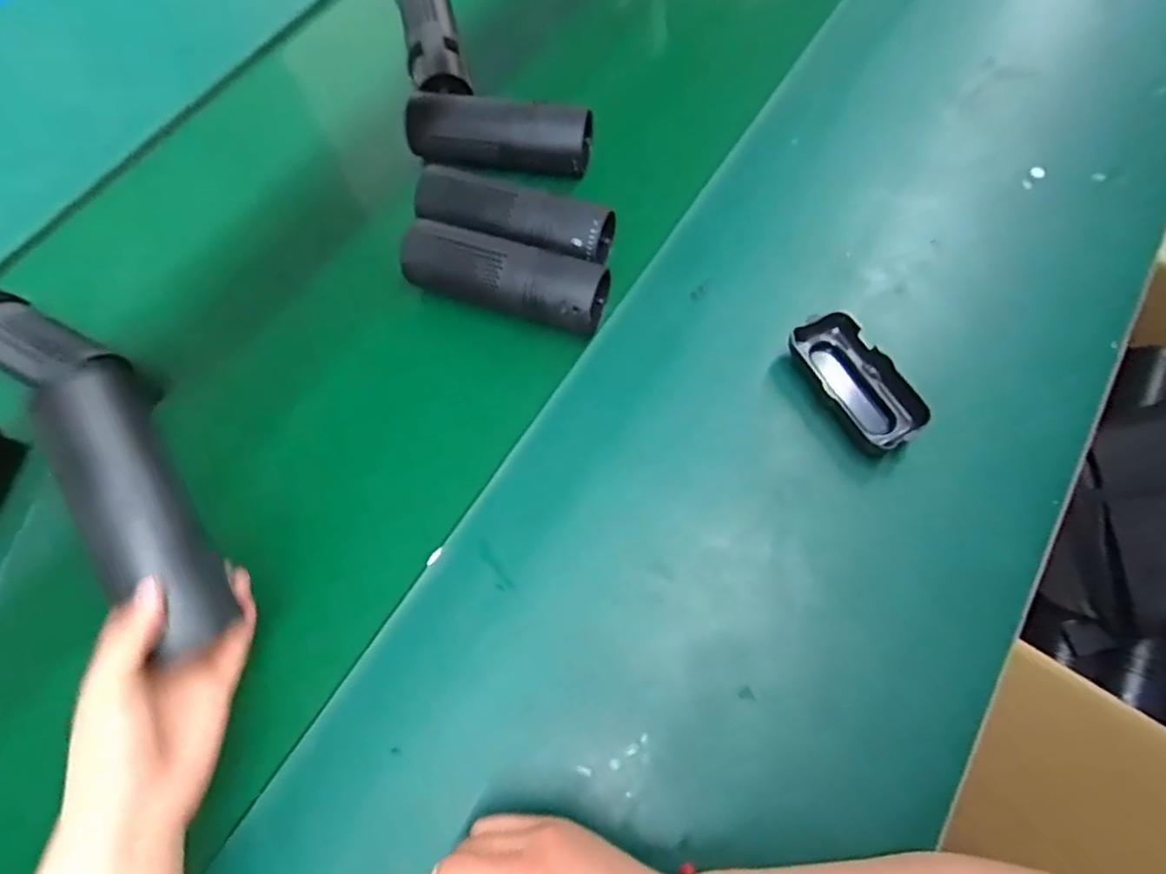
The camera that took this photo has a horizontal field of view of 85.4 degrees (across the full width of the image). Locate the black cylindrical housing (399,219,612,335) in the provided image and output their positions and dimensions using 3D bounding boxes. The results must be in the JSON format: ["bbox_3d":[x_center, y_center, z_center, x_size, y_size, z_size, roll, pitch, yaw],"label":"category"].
[{"bbox_3d":[-0.064,-0.130,0.505,0.171,0.057,0.045,16,69,9],"label":"black cylindrical housing"}]

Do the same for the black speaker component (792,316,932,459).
[{"bbox_3d":[0.203,-0.043,0.471,0.057,0.025,0.114,-25,68,-8],"label":"black speaker component"}]

